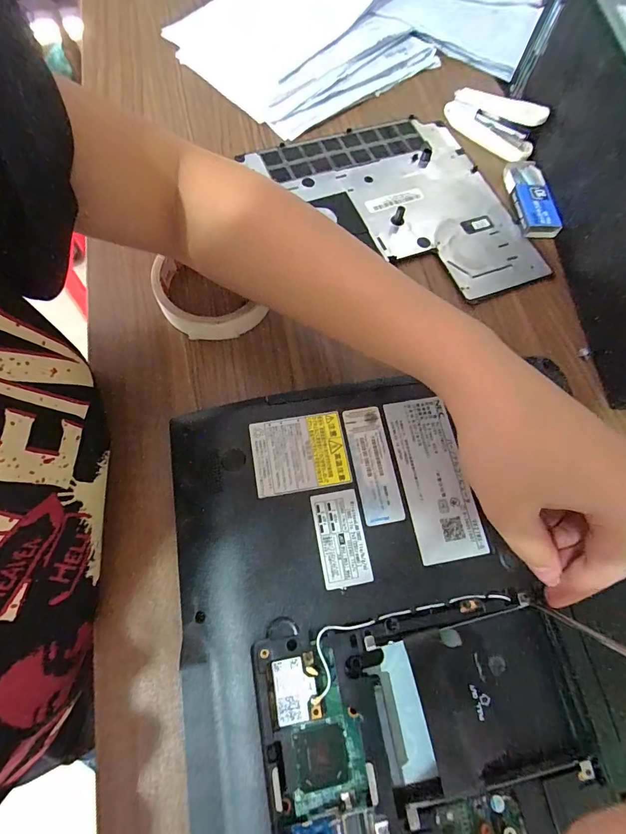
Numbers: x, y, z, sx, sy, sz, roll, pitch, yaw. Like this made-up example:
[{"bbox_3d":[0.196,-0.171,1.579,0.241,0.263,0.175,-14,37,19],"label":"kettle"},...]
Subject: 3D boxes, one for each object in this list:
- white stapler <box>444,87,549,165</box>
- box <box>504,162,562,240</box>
[{"bbox_3d":[0.167,-0.280,0.356,0.090,0.040,0.016,39,74,11],"label":"white stapler"},{"bbox_3d":[0.193,-0.198,0.341,0.029,0.015,0.086,-5,71,-4],"label":"box"}]

